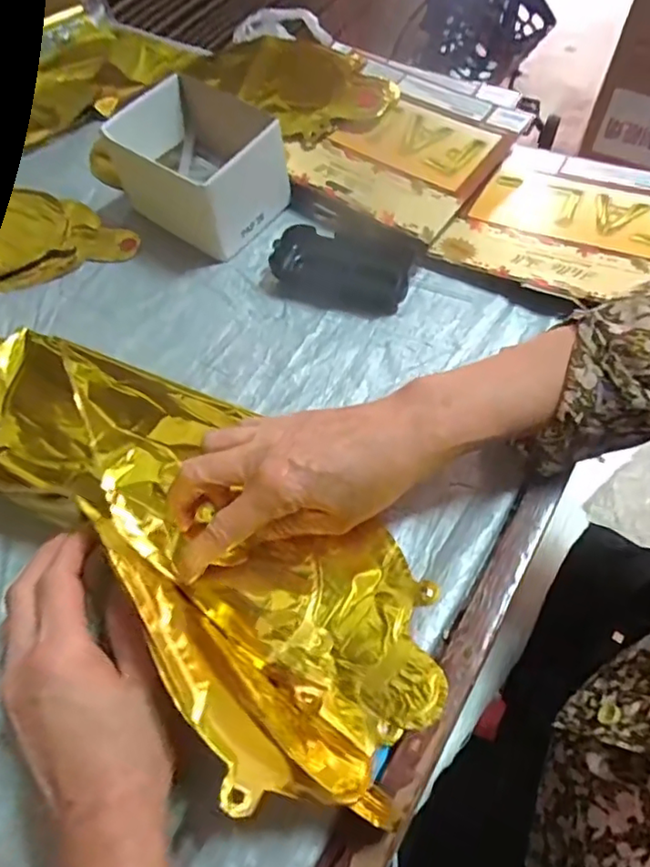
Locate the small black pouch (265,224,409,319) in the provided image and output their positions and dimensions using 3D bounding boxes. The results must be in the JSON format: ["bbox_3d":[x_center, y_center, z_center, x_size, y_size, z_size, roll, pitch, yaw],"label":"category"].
[{"bbox_3d":[0.012,-0.129,0.475,0.108,0.029,0.055,14,60,12],"label":"small black pouch"}]

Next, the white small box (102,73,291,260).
[{"bbox_3d":[-0.110,-0.223,0.499,0.133,0.071,0.100,31,65,21],"label":"white small box"}]

